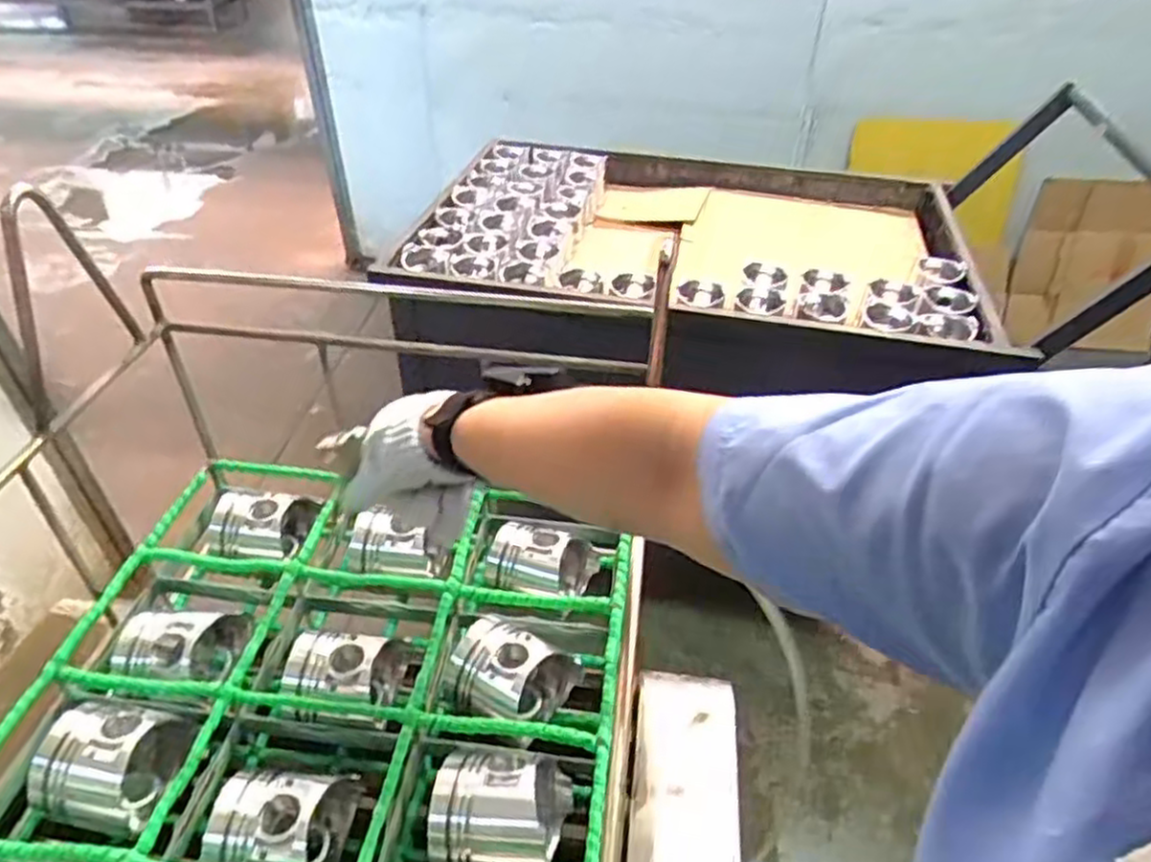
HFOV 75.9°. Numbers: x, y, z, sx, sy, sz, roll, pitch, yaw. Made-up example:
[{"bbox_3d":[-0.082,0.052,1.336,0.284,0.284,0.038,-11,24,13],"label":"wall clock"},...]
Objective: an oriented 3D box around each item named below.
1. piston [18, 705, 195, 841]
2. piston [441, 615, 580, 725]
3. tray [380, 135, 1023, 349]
[{"bbox_3d":[-0.375,0.268,0.596,0.093,0.076,0.092,9,41,11],"label":"piston"},{"bbox_3d":[-0.062,0.221,0.666,0.099,0.068,0.090,17,43,20],"label":"piston"},{"bbox_3d":[0.264,-0.397,1.602,1.115,0.191,0.758,5,41,7],"label":"tray"}]

